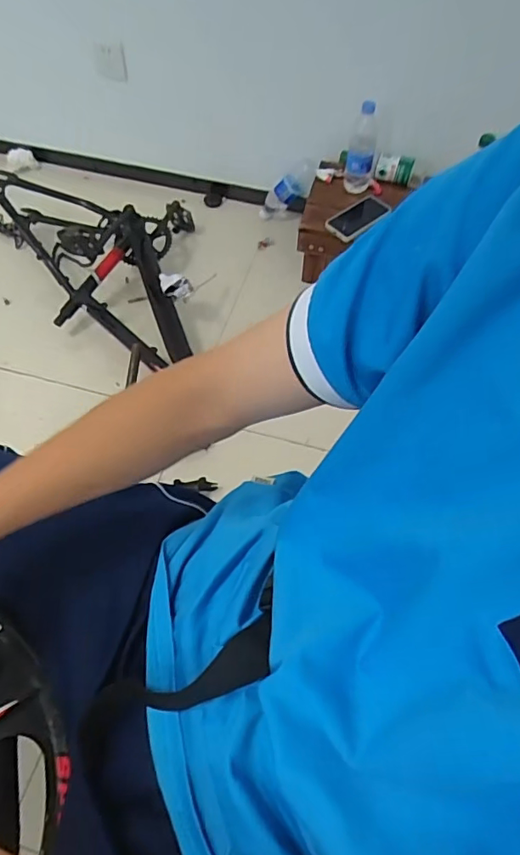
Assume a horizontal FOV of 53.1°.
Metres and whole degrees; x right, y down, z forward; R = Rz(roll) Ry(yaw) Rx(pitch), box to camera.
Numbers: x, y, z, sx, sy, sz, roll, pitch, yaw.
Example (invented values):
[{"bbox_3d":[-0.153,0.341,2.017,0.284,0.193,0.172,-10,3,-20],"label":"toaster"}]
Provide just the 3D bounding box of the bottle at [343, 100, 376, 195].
[{"bbox_3d":[0.261,-0.710,1.316,0.071,0.217,0.062,11,58,5],"label":"bottle"}]

